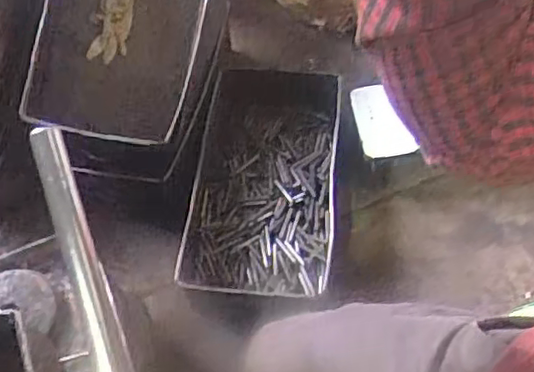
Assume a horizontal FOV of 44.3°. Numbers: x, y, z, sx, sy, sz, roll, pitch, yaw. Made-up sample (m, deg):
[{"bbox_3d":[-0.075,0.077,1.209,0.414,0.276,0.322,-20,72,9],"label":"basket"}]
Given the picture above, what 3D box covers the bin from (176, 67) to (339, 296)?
[{"bbox_3d":[-0.010,-0.023,1.515,0.334,0.149,0.563,3,60,4],"label":"bin"}]

